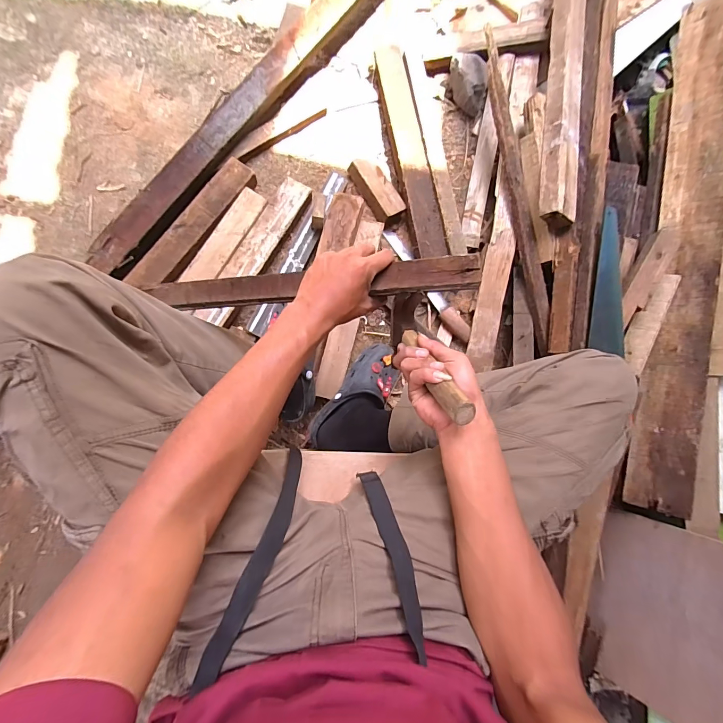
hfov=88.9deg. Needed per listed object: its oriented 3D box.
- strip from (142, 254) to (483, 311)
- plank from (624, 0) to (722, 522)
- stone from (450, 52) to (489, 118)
[{"bbox_3d":[-0.072,-0.098,0.484,0.431,0.038,0.038,-2,83,12],"label":"strip"},{"bbox_3d":[0.639,-0.224,0.715,0.042,0.105,1.011,14,84,-47],"label":"plank"},{"bbox_3d":[0.253,-0.656,0.875,0.062,0.075,0.125,-16,85,-8],"label":"stone"}]

